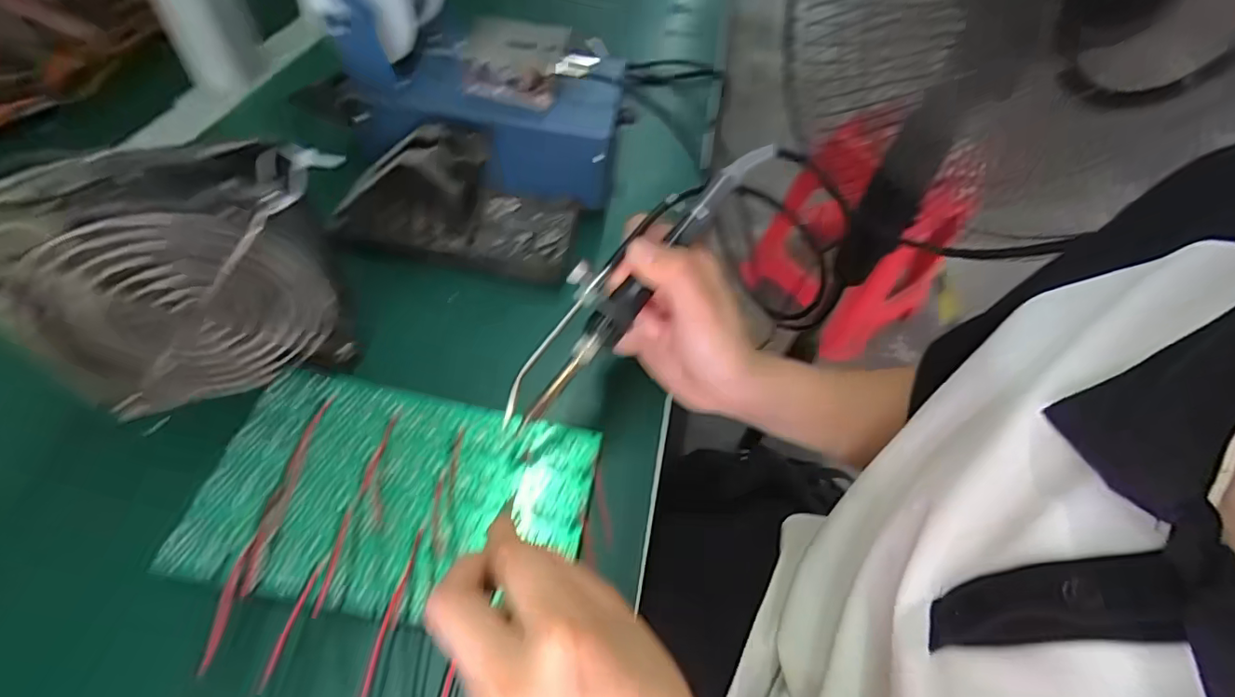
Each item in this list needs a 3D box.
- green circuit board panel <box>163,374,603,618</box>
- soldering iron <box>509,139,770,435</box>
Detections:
[{"bbox_3d":[-0.102,0.069,0.256,0.172,0.004,0.104,11,54,-2],"label":"green circuit board panel"},{"bbox_3d":[0.010,-0.045,0.275,0.031,0.023,0.200,37,77,22],"label":"soldering iron"}]

